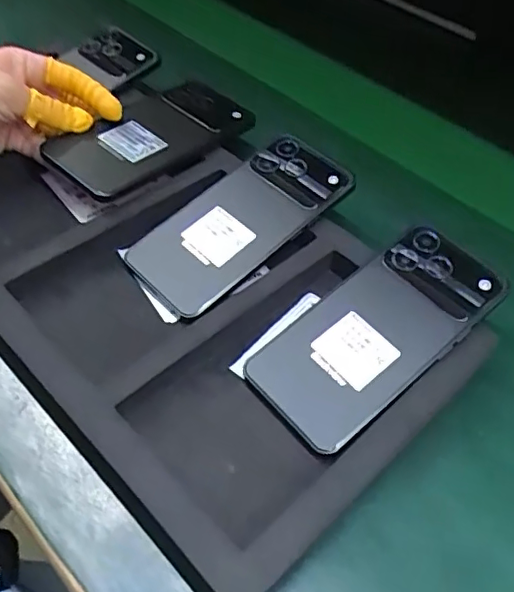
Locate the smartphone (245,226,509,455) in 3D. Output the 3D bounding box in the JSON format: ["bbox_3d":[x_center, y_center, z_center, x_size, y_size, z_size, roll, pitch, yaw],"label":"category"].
[{"bbox_3d":[0.073,0.019,0.344,0.154,0.009,0.077,-38,59,-18],"label":"smartphone"}]

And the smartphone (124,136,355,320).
[{"bbox_3d":[-0.010,-0.054,0.405,0.159,0.016,0.075,-42,67,-19],"label":"smartphone"}]

